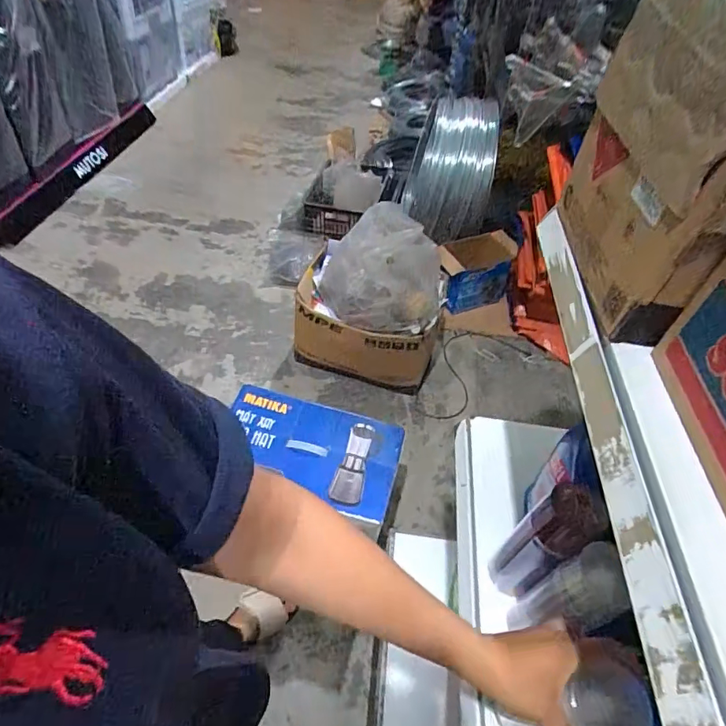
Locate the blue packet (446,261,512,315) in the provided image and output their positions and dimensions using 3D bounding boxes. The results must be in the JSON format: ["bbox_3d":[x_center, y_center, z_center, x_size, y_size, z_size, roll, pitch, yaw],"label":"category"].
[{"bbox_3d":[0.442,-0.291,1.861,0.257,0.189,0.045,-15,33,1],"label":"blue packet"}]

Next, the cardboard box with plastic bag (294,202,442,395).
[{"bbox_3d":[0.017,-0.187,1.523,0.450,0.476,0.280,13,48,5],"label":"cardboard box with plastic bag"}]

